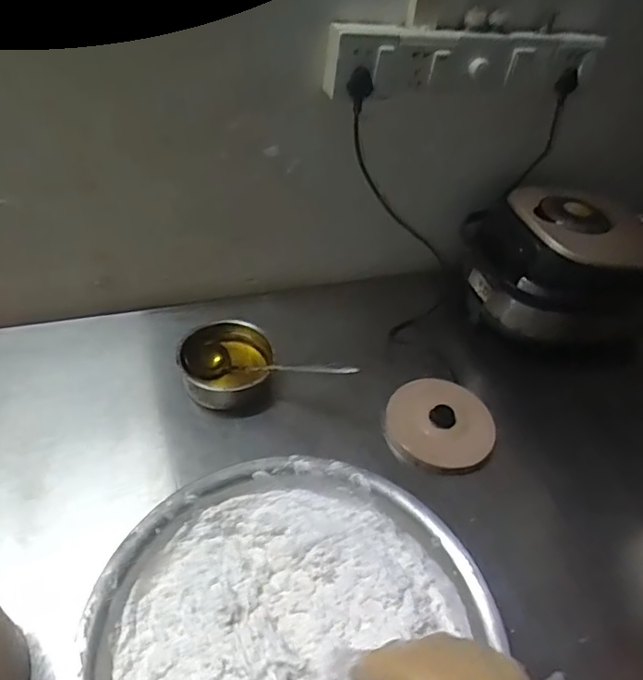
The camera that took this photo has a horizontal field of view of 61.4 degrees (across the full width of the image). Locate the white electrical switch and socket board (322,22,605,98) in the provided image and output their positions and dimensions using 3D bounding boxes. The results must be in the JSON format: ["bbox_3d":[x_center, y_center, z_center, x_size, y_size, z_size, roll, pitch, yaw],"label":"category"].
[{"bbox_3d":[0.204,-0.395,0.761,0.407,0.076,0.044,-8,45,-15],"label":"white electrical switch and socket board"}]

